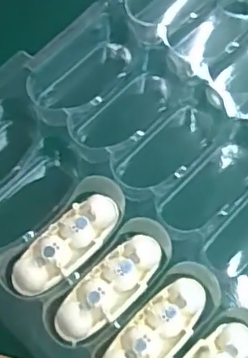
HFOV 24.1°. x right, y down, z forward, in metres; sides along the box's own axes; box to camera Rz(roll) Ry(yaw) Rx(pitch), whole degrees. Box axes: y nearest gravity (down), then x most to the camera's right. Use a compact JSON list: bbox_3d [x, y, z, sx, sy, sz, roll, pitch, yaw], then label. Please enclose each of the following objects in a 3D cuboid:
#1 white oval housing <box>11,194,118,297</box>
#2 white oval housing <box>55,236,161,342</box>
[{"bbox_3d":[-0.029,0.032,0.292,0.063,0.012,0.021,-40,74,-14],"label":"white oval housing"},{"bbox_3d":[-0.007,0.053,0.284,0.063,0.011,0.023,-43,74,-15],"label":"white oval housing"}]

